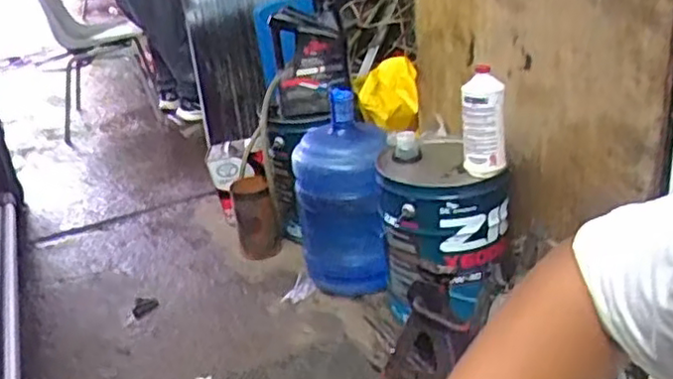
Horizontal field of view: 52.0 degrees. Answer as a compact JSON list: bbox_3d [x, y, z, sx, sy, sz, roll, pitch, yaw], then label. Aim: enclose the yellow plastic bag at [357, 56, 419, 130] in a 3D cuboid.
[{"bbox_3d":[0.137,-0.251,1.835,0.156,0.183,0.157,-3,24,7],"label":"yellow plastic bag"}]

